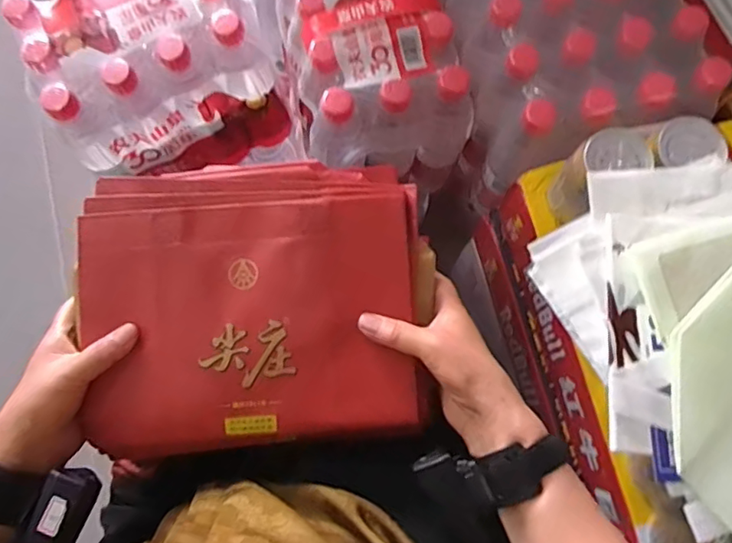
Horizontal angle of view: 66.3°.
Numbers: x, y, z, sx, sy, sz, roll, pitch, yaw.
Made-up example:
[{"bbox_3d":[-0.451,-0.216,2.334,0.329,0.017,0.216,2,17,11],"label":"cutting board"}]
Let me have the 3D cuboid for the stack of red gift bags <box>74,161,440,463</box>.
[{"bbox_3d":[-0.084,0.026,0.436,0.265,0.048,0.214,-7,78,0],"label":"stack of red gift bags"}]

